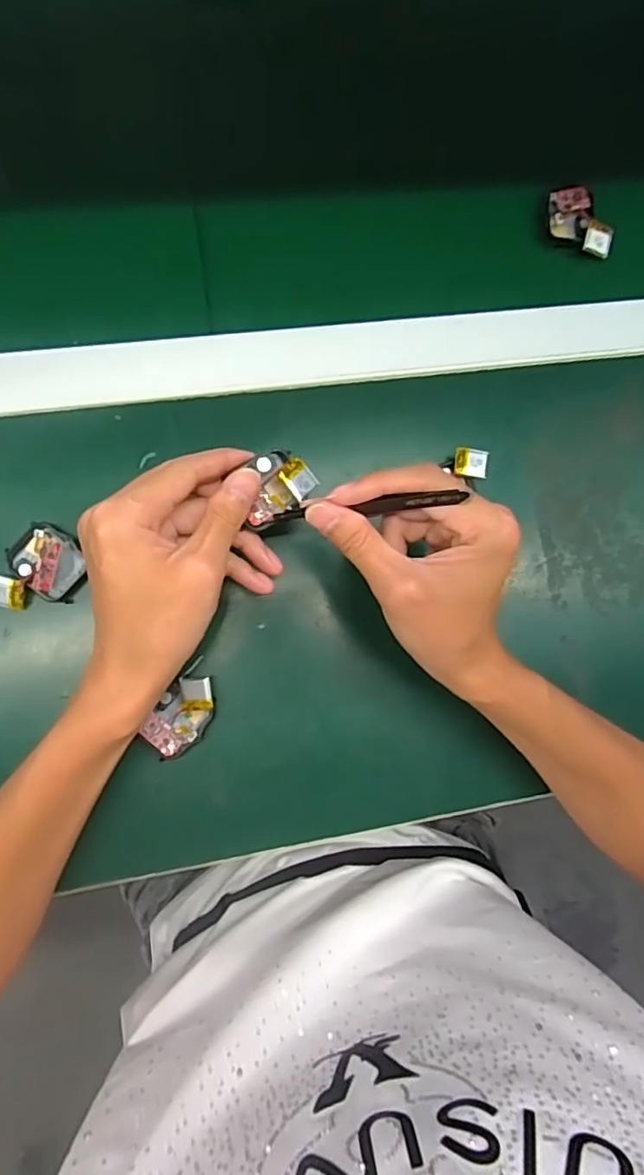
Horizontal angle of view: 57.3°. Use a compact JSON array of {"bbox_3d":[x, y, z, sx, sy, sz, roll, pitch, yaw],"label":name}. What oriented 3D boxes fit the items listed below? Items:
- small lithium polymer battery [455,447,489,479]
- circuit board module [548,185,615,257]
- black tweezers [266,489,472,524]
[{"bbox_3d":[0.101,-0.084,0.397,0.022,0.004,0.019,8,84,4],"label":"small lithium polymer battery"},{"bbox_3d":[0.188,-0.265,0.434,0.035,0.015,0.057,-26,89,-9],"label":"circuit board module"},{"bbox_3d":[0.020,-0.042,0.310,0.104,0.008,0.007,-3,85,23],"label":"black tweezers"}]

